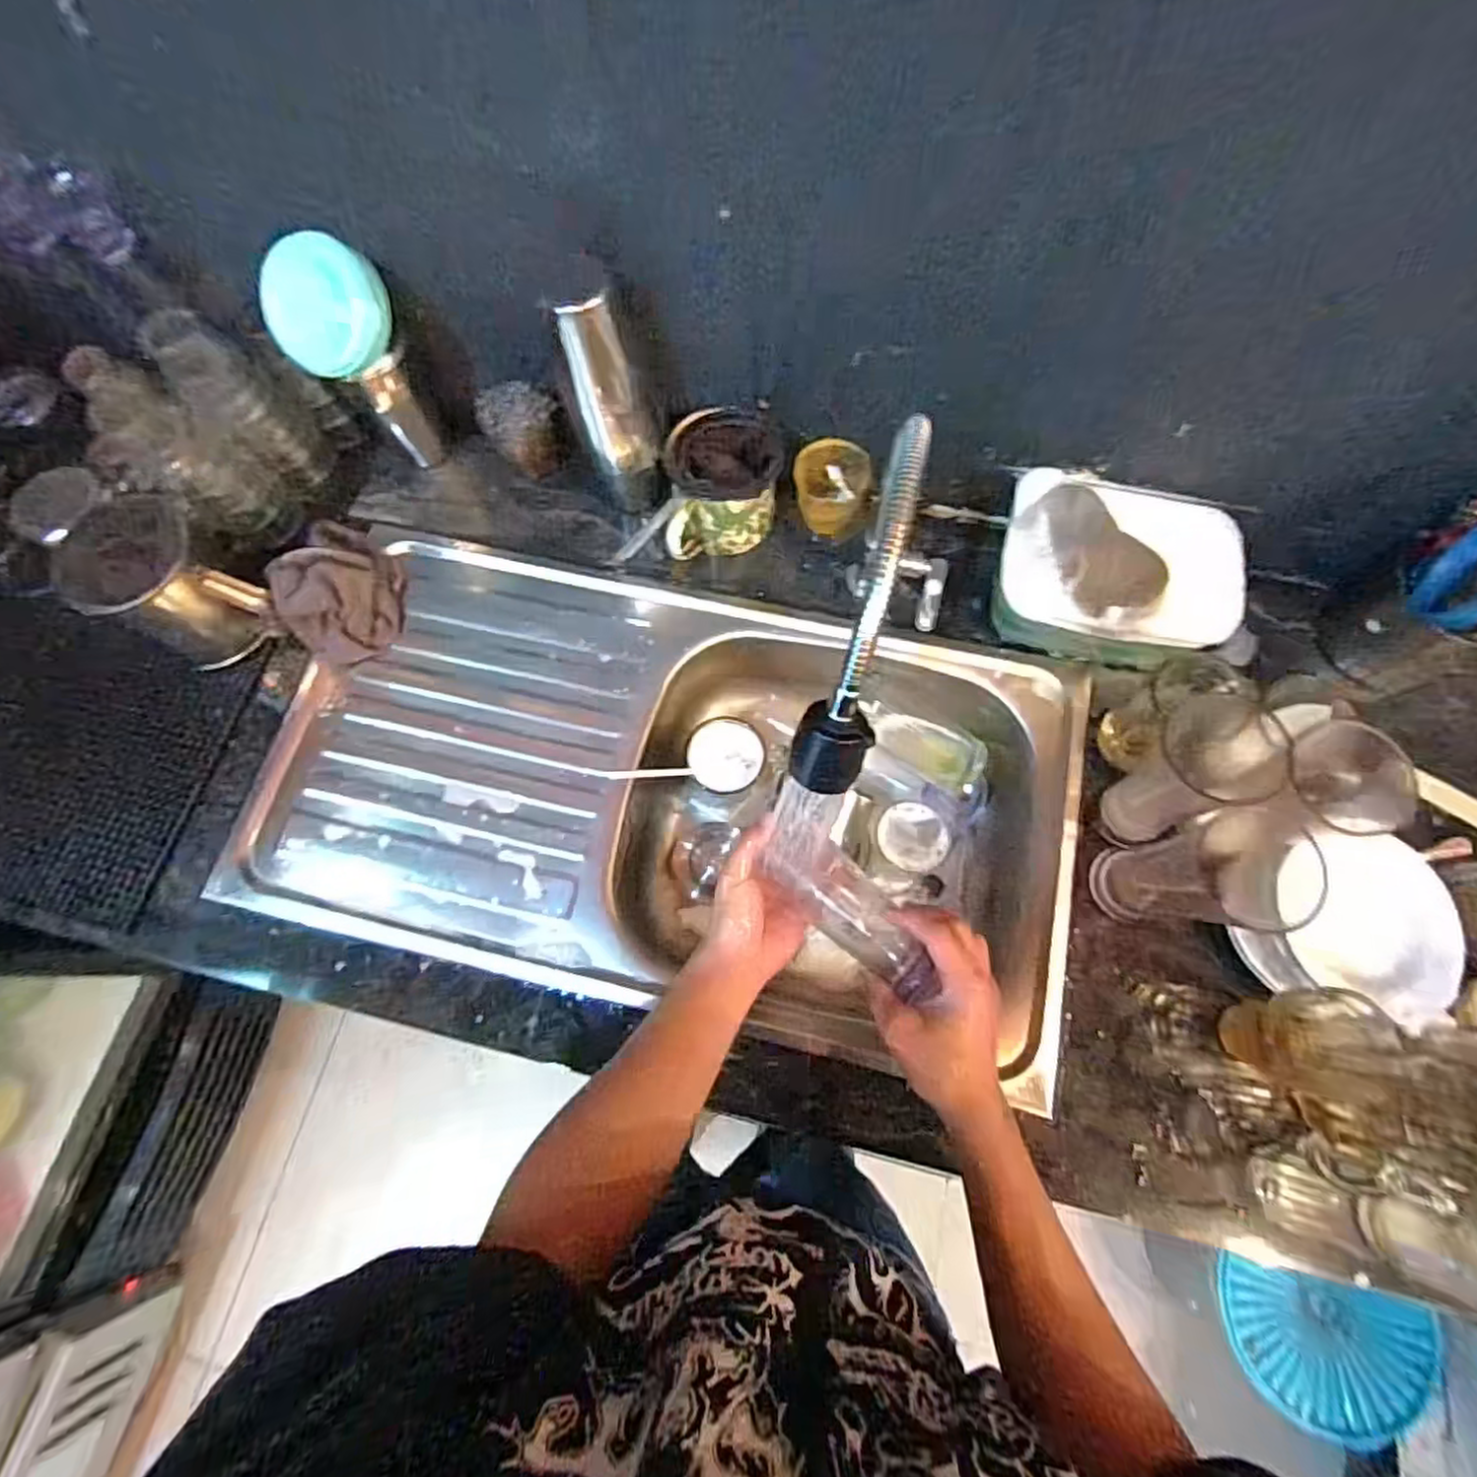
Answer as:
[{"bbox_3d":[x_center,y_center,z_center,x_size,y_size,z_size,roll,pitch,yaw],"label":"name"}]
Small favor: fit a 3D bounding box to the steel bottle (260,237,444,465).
[{"bbox_3d":[-0.351,-0.346,0.681,0.095,0.222,0.081,-39,75,-11],"label":"steel bottle"}]

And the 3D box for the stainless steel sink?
[{"bbox_3d":[-0.065,0.053,0.715,0.739,0.126,0.402,11,73,5],"label":"stainless steel sink"}]

